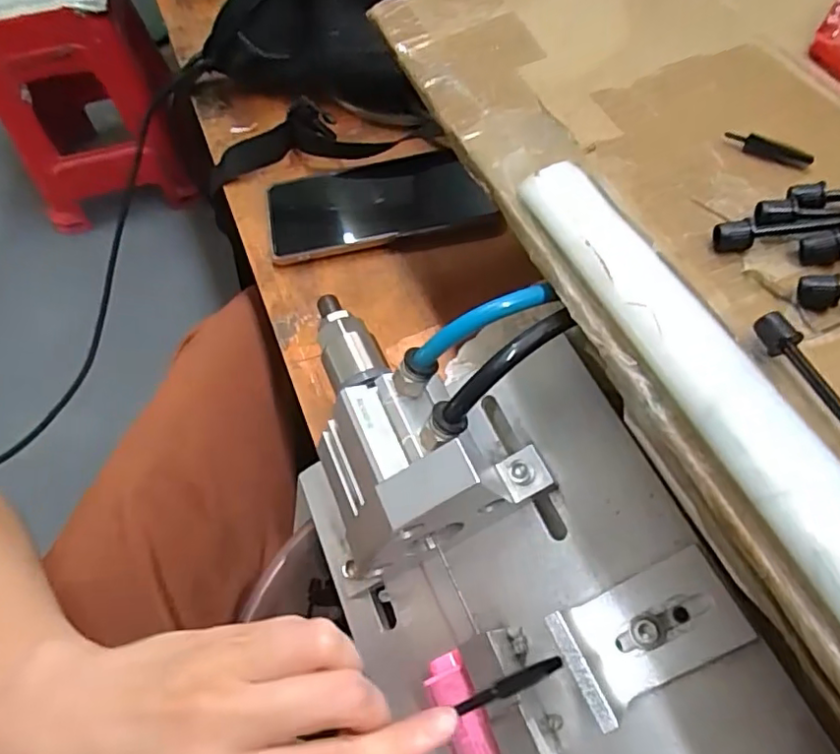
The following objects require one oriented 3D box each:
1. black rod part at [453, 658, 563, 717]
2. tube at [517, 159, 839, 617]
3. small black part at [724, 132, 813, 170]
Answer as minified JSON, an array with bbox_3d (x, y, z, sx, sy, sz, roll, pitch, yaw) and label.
[{"bbox_3d":[0.032,0.109,0.209,0.041,0.004,0.006,-30,61,9],"label":"black rod part"},{"bbox_3d":[0.107,0.039,0.157,0.028,0.018,0.277,-21,61,-10],"label":"tube"},{"bbox_3d":[0.139,-0.092,0.238,0.033,0.006,0.004,34,67,20],"label":"small black part"}]

